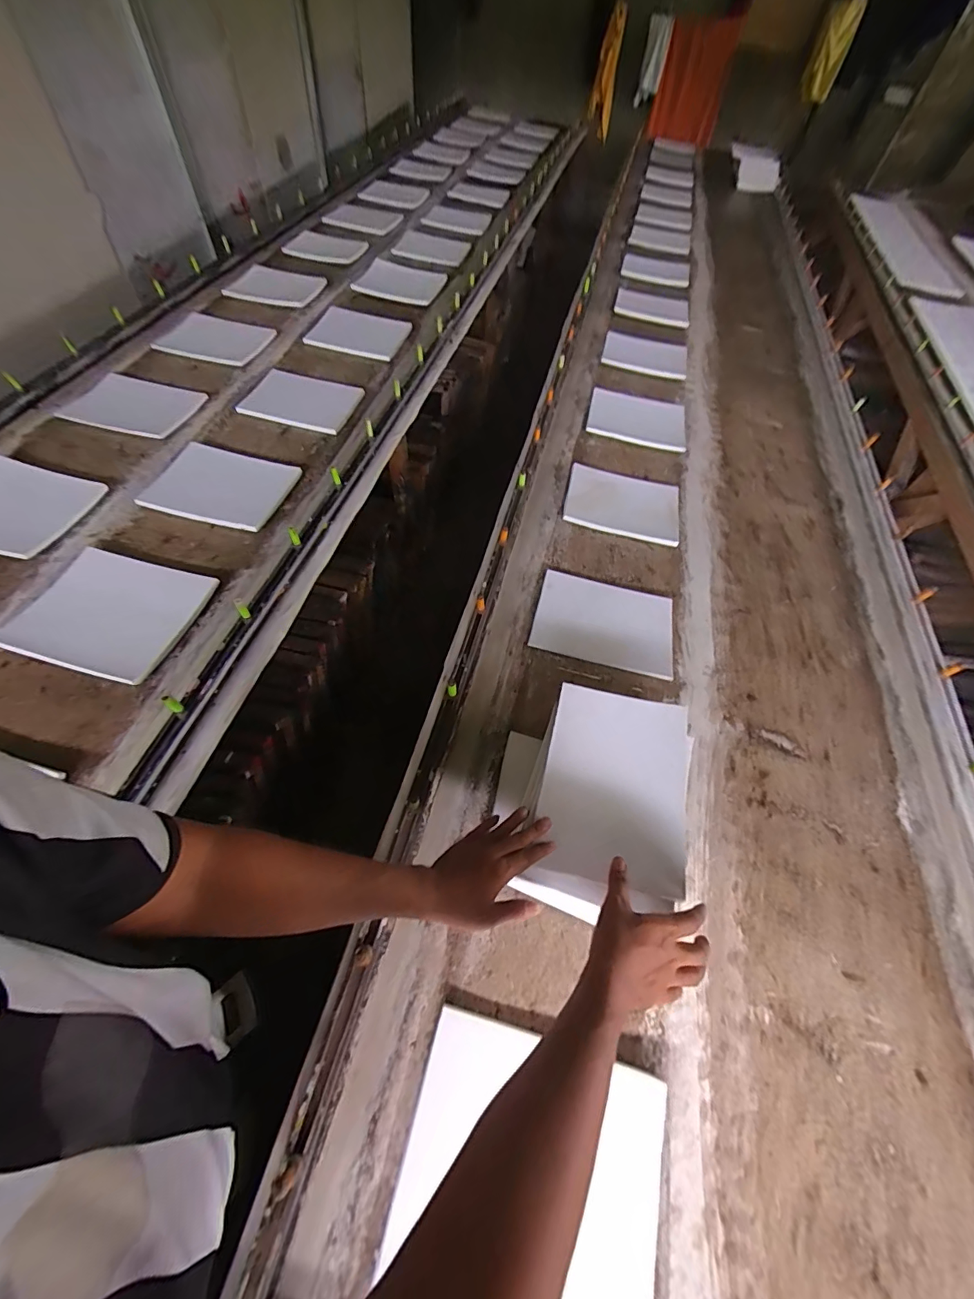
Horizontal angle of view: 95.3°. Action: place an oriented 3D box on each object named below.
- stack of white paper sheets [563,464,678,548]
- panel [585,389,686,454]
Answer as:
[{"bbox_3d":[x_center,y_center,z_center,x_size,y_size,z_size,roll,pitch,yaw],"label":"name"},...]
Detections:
[{"bbox_3d":[0.334,-0.360,1.097,0.271,0.017,0.223,13,58,3],"label":"stack of white paper sheets"},{"bbox_3d":[0.426,-0.653,1.264,0.274,0.021,0.229,13,58,3],"label":"panel"}]

